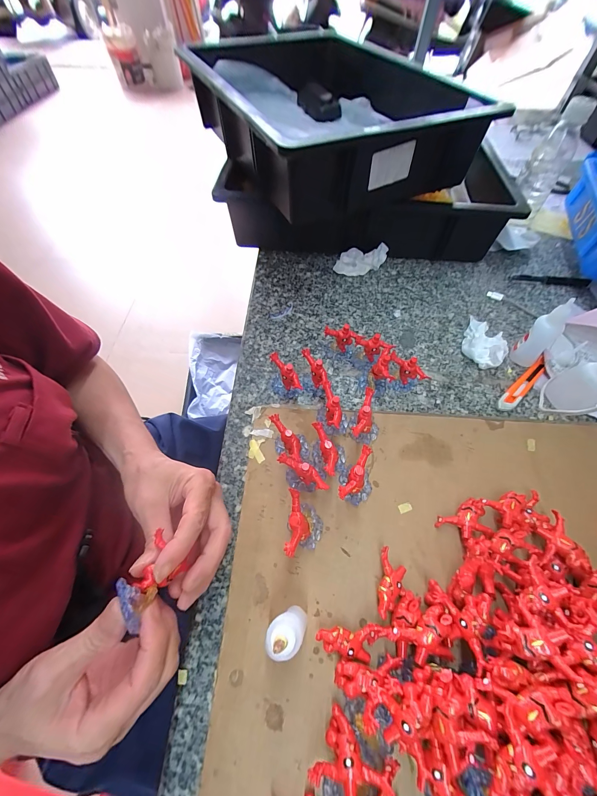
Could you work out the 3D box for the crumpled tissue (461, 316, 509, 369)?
[{"bbox_3d":[0.245,-0.075,0.396,0.059,0.029,0.069,35,64,20],"label":"crumpled tissue"}]

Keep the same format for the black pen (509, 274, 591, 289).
[{"bbox_3d":[0.402,-0.186,0.480,0.113,0.011,0.015,9,58,6],"label":"black pen"}]

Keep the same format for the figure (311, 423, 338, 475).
[{"bbox_3d":[0.026,0.046,0.281,0.014,0.009,0.050,-15,75,-9],"label":"figure"}]

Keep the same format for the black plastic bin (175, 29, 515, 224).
[{"bbox_3d":[0.025,-0.436,0.464,0.297,0.104,0.456,-22,60,-14],"label":"black plastic bin"}]

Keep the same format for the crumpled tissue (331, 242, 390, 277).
[{"bbox_3d":[0.100,-0.219,0.480,0.083,0.034,0.035,-32,63,-19],"label":"crumpled tissue"}]

